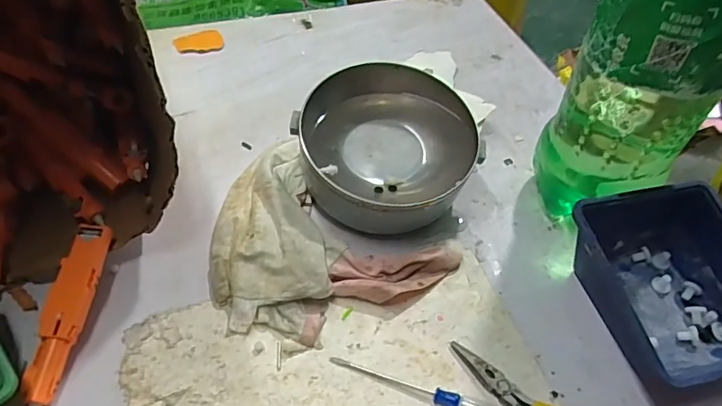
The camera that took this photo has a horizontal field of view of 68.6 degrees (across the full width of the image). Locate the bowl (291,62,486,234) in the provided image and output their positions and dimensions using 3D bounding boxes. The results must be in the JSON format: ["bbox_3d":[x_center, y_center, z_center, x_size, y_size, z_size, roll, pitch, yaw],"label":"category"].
[{"bbox_3d":[0.021,-0.041,0.447,0.135,0.082,0.138,1,49,-1],"label":"bowl"}]

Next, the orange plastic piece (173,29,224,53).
[{"bbox_3d":[-0.182,-0.181,0.598,0.053,0.011,0.029,-19,52,-18],"label":"orange plastic piece"}]

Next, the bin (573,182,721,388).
[{"bbox_3d":[0.230,0.063,0.389,0.113,0.066,0.137,-10,50,-11],"label":"bin"}]

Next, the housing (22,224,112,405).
[{"bbox_3d":[-0.198,0.073,0.356,0.024,0.015,0.125,6,64,1],"label":"housing"}]

